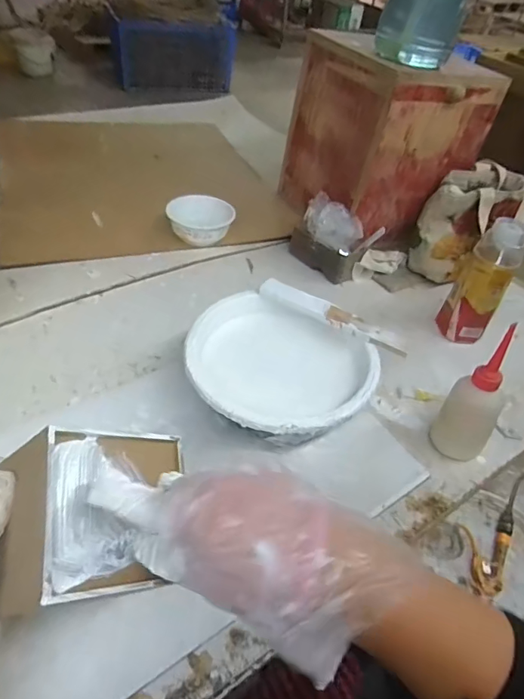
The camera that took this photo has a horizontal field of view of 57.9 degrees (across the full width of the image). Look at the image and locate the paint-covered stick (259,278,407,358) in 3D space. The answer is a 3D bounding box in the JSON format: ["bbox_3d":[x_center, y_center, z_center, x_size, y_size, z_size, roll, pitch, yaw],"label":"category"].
[{"bbox_3d":[0.087,-0.045,0.592,0.195,0.018,0.030,28,47,19],"label":"paint-covered stick"}]

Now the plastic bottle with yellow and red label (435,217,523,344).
[{"bbox_3d":[0.317,-0.094,0.693,0.064,0.187,0.055,15,45,5],"label":"plastic bottle with yellow and red label"}]

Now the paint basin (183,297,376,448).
[{"bbox_3d":[0.017,0.038,0.566,0.210,0.088,0.192,5,44,-5],"label":"paint basin"}]

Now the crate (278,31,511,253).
[{"bbox_3d":[0.218,-0.379,0.893,0.245,0.306,0.265,-17,50,-24],"label":"crate"}]

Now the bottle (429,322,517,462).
[{"bbox_3d":[0.246,0.058,0.533,0.066,0.172,0.053,31,48,21],"label":"bottle"}]

